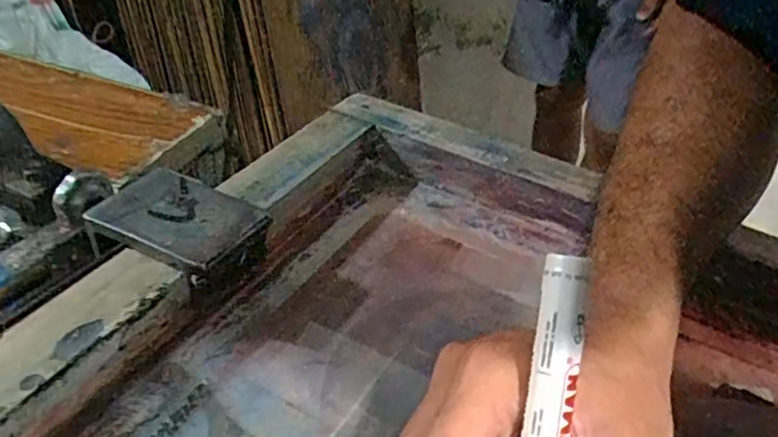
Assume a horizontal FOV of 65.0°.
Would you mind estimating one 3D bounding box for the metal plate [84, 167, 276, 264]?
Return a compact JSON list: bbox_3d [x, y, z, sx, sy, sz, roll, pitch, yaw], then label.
[{"bbox_3d":[-0.104,-0.002,0.311,0.077,0.005,0.053,22,43,17],"label":"metal plate"}]

